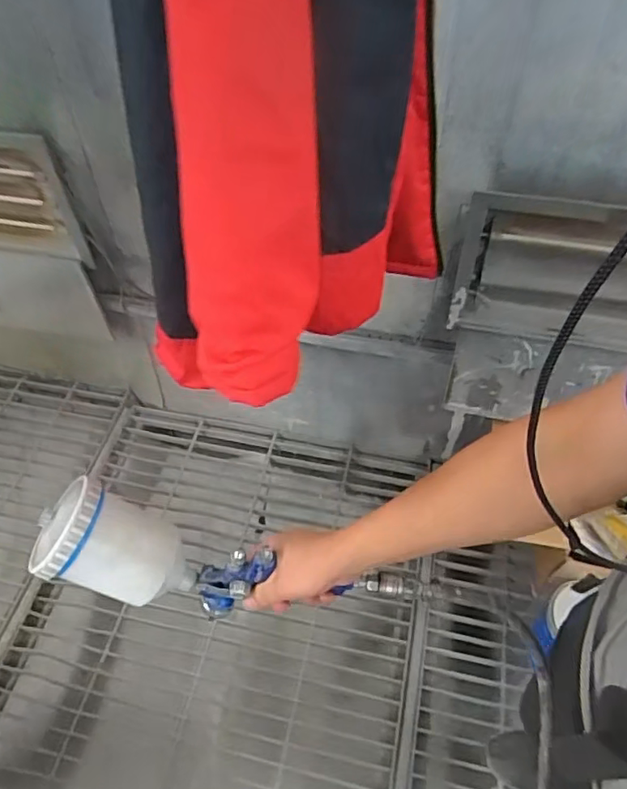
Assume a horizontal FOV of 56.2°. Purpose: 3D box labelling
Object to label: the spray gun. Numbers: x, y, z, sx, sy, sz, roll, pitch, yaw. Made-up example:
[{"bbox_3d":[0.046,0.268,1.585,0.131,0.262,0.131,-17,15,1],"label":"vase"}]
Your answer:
[{"bbox_3d":[-0.100,0.179,0.614,0.349,0.116,0.086,16,47,-17],"label":"spray gun"}]

